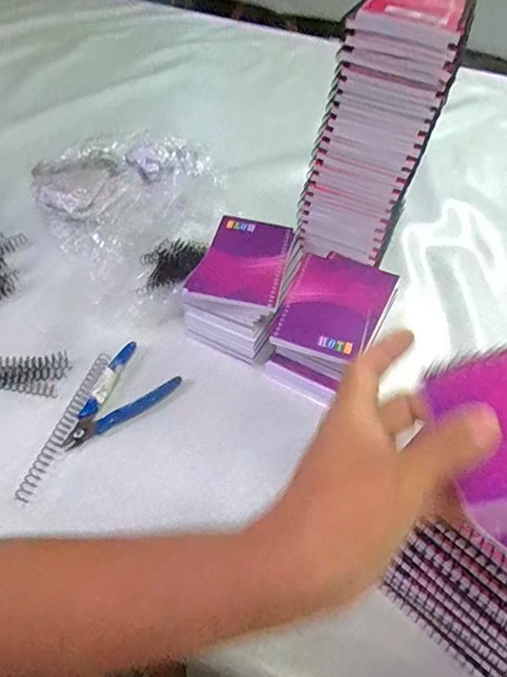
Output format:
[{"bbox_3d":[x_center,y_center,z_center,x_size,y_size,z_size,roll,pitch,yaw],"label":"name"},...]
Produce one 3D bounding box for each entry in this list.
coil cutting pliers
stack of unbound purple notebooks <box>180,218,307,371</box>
[{"bbox_3d":[-0.128,0.058,0.448,0.065,0.007,0.115,29,53,18],"label":"coil cutting pliers"},{"bbox_3d":[-0.011,-0.053,0.515,0.099,0.079,0.135,15,50,7],"label":"stack of unbound purple notebooks"}]

